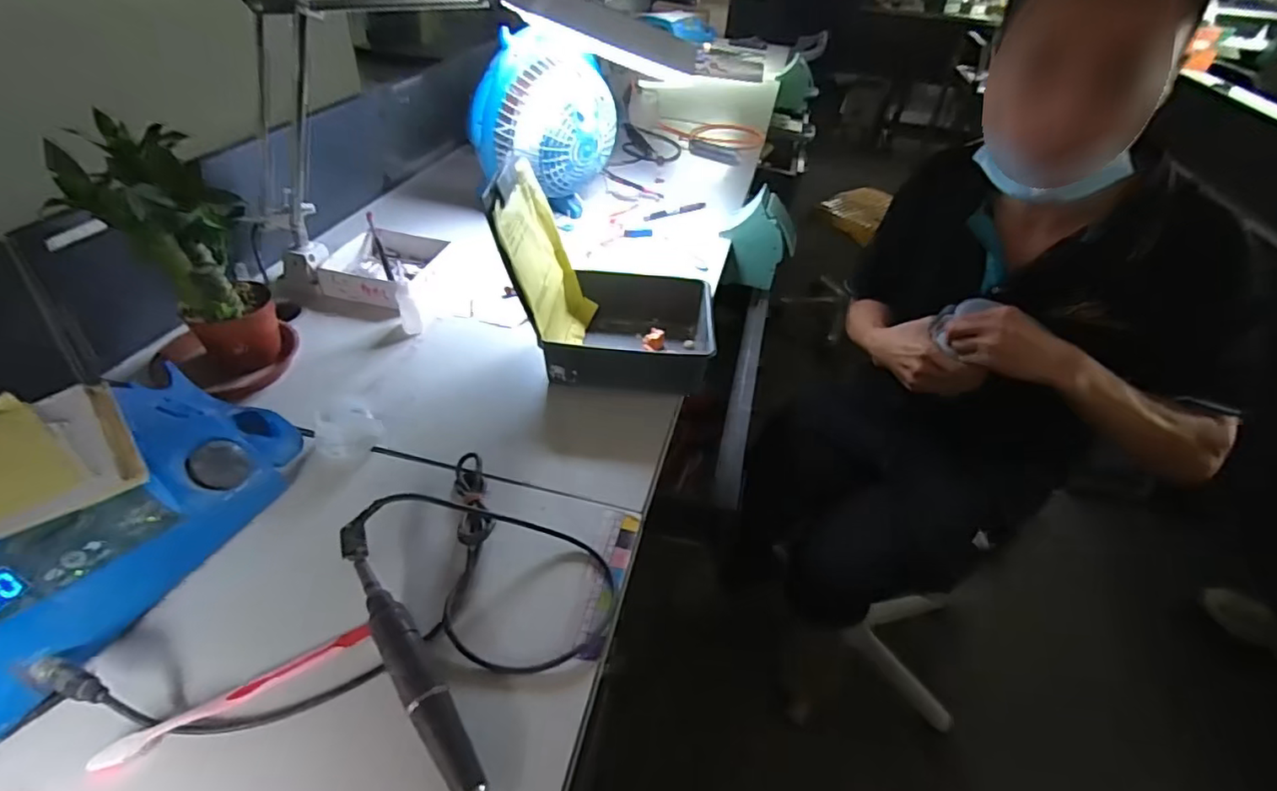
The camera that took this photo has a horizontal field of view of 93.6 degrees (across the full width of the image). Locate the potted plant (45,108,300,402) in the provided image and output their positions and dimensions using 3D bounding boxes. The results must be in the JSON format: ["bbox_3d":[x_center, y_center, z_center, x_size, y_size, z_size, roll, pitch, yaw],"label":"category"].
[{"bbox_3d":[-0.409,-0.115,0.548,0.121,0.222,0.119,-23,47,-30],"label":"potted plant"}]

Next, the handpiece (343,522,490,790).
[{"bbox_3d":[-0.142,0.174,0.379,0.024,0.038,0.228,-24,48,-31],"label":"handpiece"}]

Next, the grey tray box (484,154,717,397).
[{"bbox_3d":[-0.028,-0.134,0.645,0.214,0.191,0.170,6,40,0],"label":"grey tray box"}]

